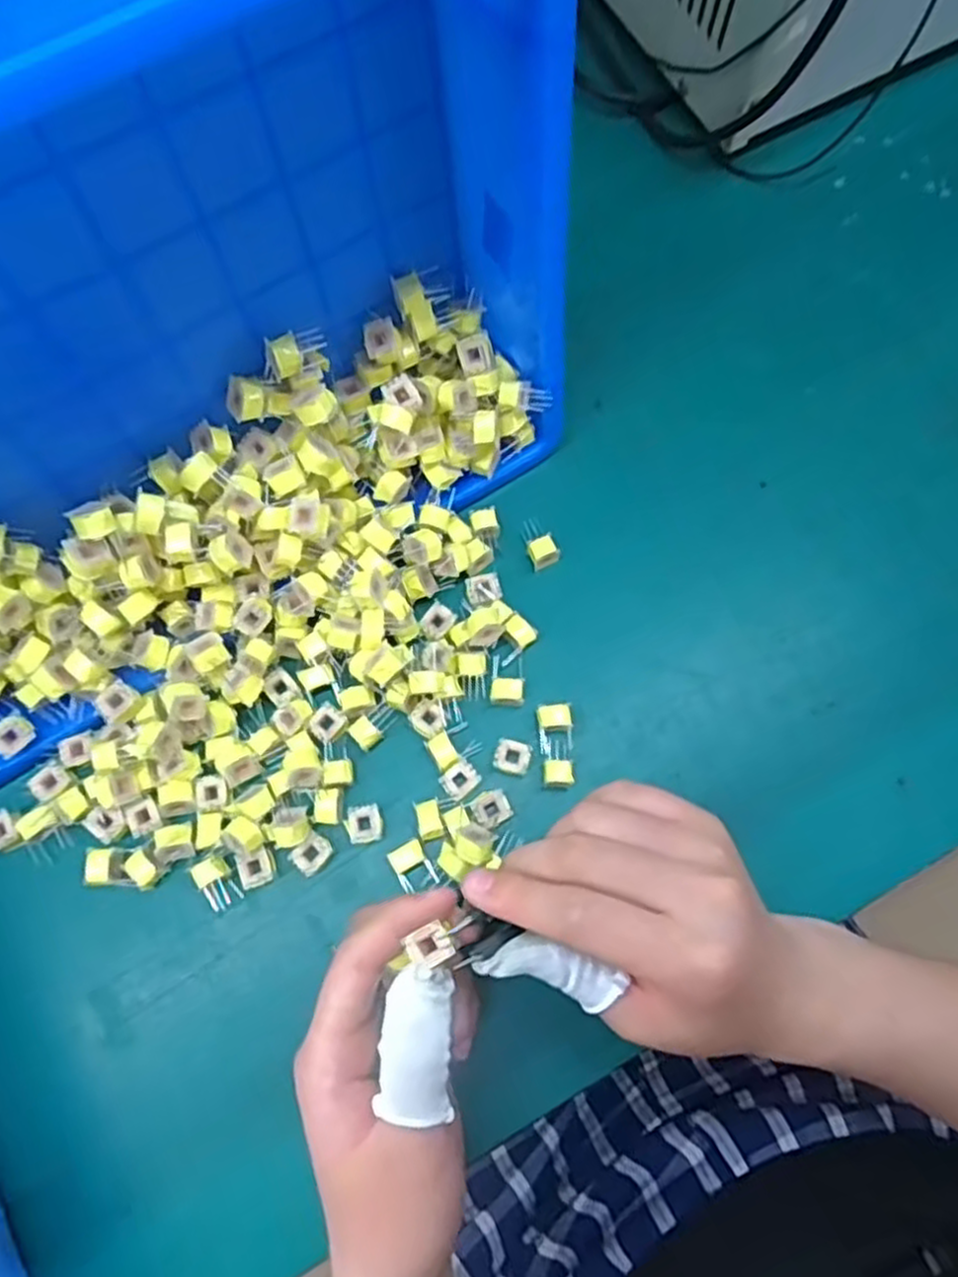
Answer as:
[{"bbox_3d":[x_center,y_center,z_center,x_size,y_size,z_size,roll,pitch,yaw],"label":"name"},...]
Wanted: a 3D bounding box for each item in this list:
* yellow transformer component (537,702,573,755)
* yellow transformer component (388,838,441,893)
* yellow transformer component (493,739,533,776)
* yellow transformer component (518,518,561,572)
[{"bbox_3d":[0.036,0.042,0.358,0.016,0.013,0.025,-5,76,-2],"label":"yellow transformer component"},{"bbox_3d":[-0.029,0.104,0.340,0.016,0.016,0.020,-29,78,-8],"label":"yellow transformer component"},{"bbox_3d":[0.016,0.055,0.351,0.016,0.007,0.015,17,76,4],"label":"yellow transformer component"},{"bbox_3d":[0.029,-0.048,0.385,0.014,0.017,0.025,-29,78,-8],"label":"yellow transformer component"}]

